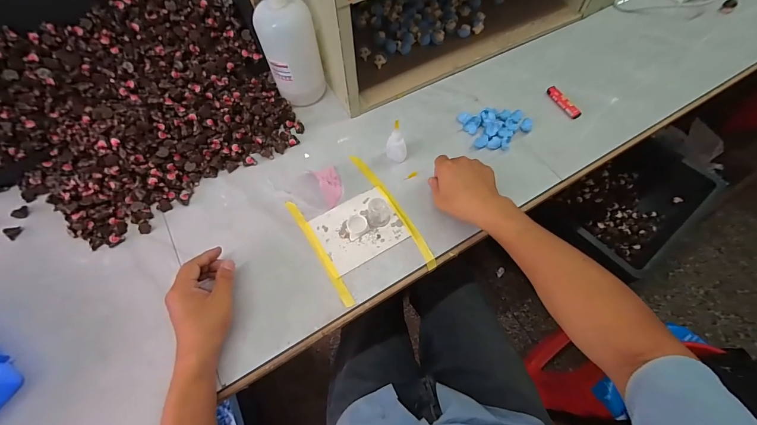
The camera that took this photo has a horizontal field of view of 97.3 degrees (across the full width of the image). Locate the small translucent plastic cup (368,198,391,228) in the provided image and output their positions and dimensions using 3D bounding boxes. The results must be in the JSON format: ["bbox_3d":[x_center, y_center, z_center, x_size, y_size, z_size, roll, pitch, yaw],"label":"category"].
[{"bbox_3d":[0.001,0.001,0.523,0.034,0.036,0.033,-1,63,2],"label":"small translucent plastic cup"}]

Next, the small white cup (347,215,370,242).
[{"bbox_3d":[-0.034,0.022,0.526,0.034,0.014,0.036,-1,63,2],"label":"small white cup"}]

